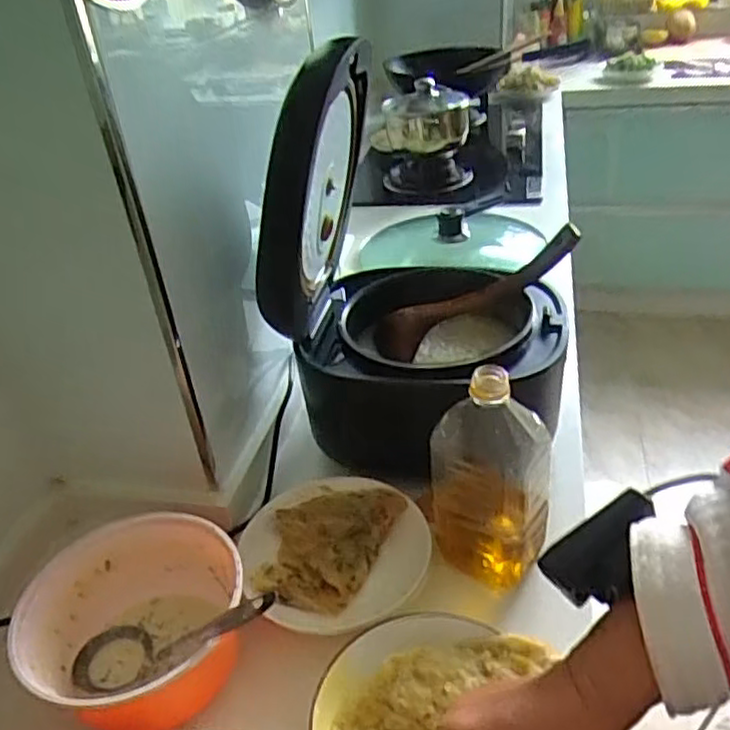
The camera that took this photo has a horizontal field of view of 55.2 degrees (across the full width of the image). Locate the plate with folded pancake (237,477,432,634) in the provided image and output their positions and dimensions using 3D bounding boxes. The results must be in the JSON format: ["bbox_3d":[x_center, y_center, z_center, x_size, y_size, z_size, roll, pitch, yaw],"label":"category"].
[{"bbox_3d":[-0.027,0.174,0.656,0.171,0.026,0.163,-4,34,3],"label":"plate with folded pancake"}]

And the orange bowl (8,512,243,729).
[{"bbox_3d":[-0.180,0.214,0.568,0.161,0.089,0.157,-4,34,3],"label":"orange bowl"}]

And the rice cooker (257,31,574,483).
[{"bbox_3d":[0.057,-0.107,0.685,0.278,0.371,0.242,13,38,27],"label":"rice cooker"}]

